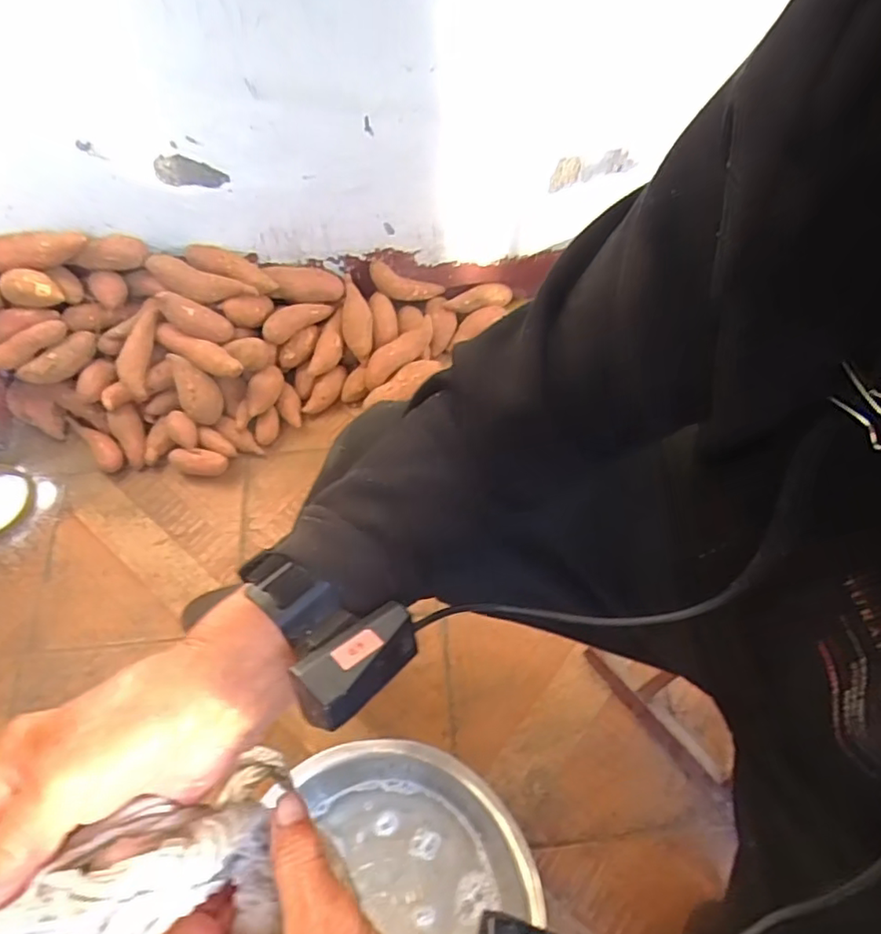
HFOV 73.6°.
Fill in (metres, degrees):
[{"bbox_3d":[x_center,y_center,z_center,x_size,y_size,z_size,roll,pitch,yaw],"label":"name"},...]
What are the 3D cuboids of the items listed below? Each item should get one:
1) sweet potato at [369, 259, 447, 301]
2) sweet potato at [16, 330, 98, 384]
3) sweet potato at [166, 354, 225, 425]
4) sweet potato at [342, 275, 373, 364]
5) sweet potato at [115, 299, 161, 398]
[{"bbox_3d":[-0.062,-0.337,1.095,0.148,0.045,0.037,10,60,-22],"label":"sweet potato"},{"bbox_3d":[-0.617,-0.175,0.949,0.132,0.047,0.040,-32,66,-2],"label":"sweet potato"},{"bbox_3d":[-0.404,-0.130,0.981,0.065,0.120,0.043,-19,29,-22],"label":"sweet potato"},{"bbox_3d":[-0.148,-0.267,1.032,0.052,0.056,0.154,-7,87,-3],"label":"sweet potato"},{"bbox_3d":[-0.487,-0.192,0.955,0.042,0.045,0.162,19,99,10],"label":"sweet potato"}]

